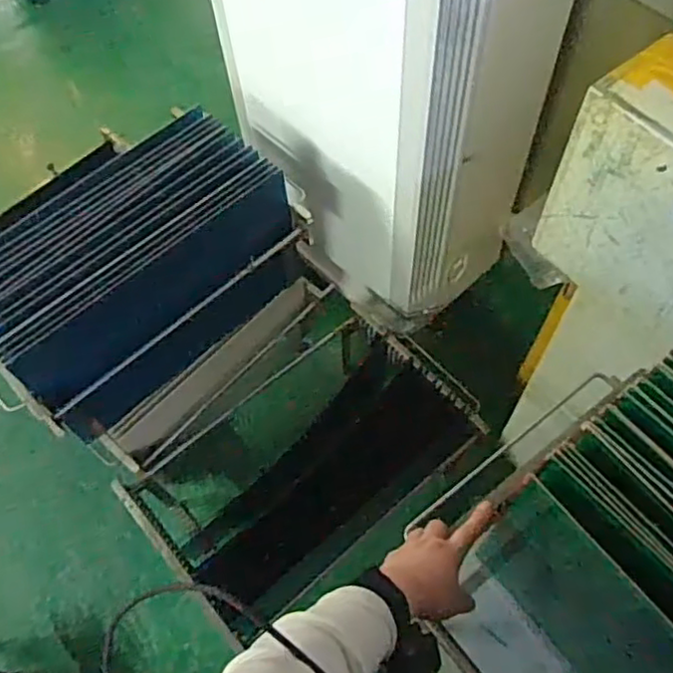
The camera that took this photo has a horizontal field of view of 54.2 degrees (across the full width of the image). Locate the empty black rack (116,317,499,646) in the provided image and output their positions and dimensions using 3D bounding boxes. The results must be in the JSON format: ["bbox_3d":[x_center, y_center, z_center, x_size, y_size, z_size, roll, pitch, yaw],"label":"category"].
[{"bbox_3d":[-0.073,0.292,1.522,0.716,0.281,0.447,-34,65,-15],"label":"empty black rack"}]

